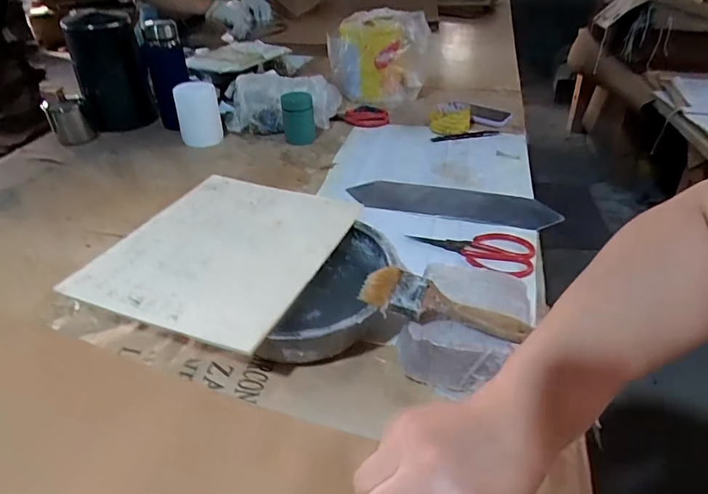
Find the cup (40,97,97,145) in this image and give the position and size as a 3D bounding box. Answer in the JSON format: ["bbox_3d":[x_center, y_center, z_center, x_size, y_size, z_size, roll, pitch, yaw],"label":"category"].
[{"bbox_3d":[-0.597,-0.269,1.012,0.080,0.088,0.076,-19,39,-26],"label":"cup"}]

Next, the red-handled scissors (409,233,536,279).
[{"bbox_3d":[0.164,0.004,0.679,0.168,0.018,0.089,12,38,17],"label":"red-handled scissors"}]

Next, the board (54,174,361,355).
[{"bbox_3d":[-0.145,-0.003,0.559,0.229,0.014,0.271,13,37,18],"label":"board"}]

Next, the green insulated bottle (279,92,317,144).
[{"bbox_3d":[-0.114,-0.268,0.997,0.066,0.092,0.051,-3,36,-3],"label":"green insulated bottle"}]

